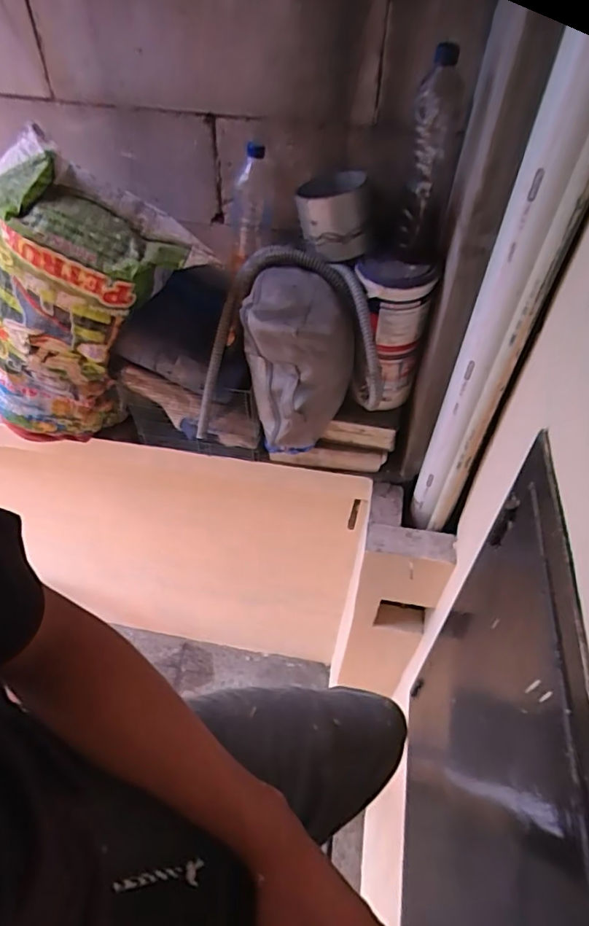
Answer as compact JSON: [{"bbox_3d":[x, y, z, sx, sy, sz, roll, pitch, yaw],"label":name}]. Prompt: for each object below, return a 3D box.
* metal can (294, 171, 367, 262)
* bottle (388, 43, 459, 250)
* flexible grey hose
[{"bbox_3d":[0.068,-0.464,0.992,0.124,0.120,0.124,-1,49,-1],"label":"metal can"},{"bbox_3d":[0.211,-0.491,0.863,0.081,0.272,0.068,10,50,8],"label":"bottle"},{"bbox_3d":[-0.005,-0.229,1.099,0.387,0.360,0.175,9,50,8],"label":"flexible grey hose"}]

